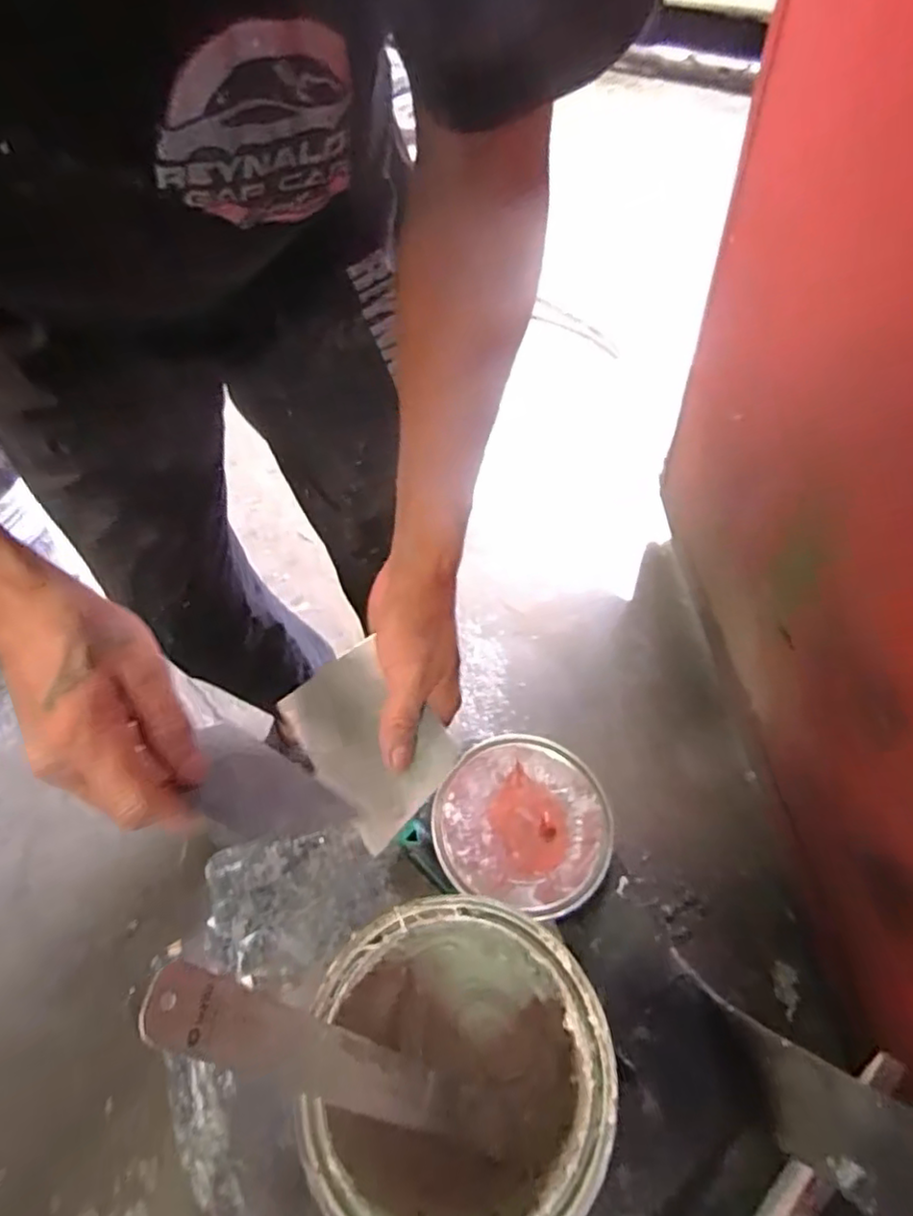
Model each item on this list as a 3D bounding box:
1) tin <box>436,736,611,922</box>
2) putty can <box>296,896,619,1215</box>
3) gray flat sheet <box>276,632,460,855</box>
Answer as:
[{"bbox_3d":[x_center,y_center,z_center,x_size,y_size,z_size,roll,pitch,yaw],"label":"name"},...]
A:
[{"bbox_3d":[0.059,0.185,0.561,0.148,0.025,0.141,-2,53,3],"label":"tin"},{"bbox_3d":[0.008,0.292,0.410,0.154,0.198,0.165,-2,53,3],"label":"putty can"},{"bbox_3d":[-0.060,0.083,0.421,0.085,0.007,0.116,-47,68,13],"label":"gray flat sheet"}]

